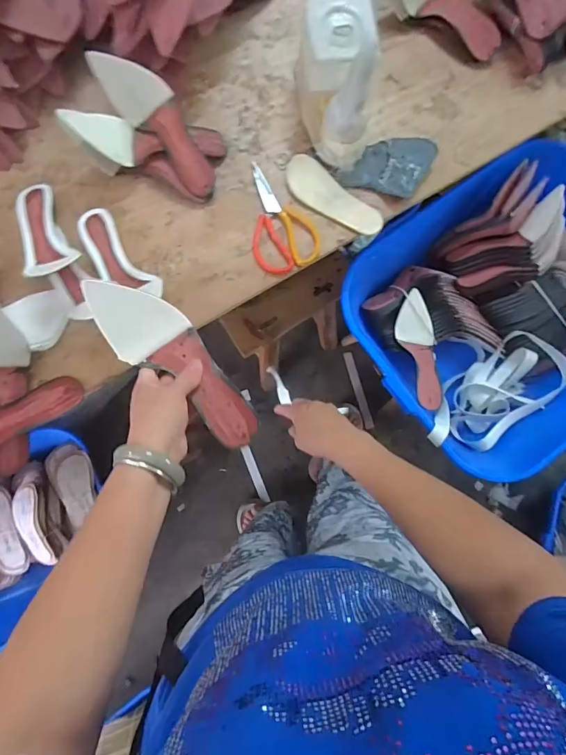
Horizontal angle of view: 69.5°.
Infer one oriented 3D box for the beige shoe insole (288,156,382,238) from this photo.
[{"bbox_3d":[0.084,-0.303,0.690,0.186,0.015,0.065,36,84,3],"label":"beige shoe insole"}]

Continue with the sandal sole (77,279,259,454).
[{"bbox_3d":[-0.118,-0.016,0.458,0.077,0.058,0.230,-44,96,-6],"label":"sandal sole"}]

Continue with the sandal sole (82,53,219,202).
[{"bbox_3d":[-0.188,-0.402,0.651,0.082,0.057,0.239,-40,104,-6],"label":"sandal sole"}]

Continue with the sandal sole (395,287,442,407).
[{"bbox_3d":[0.286,-0.059,0.842,0.083,0.057,0.250,-6,84,-2],"label":"sandal sole"}]

